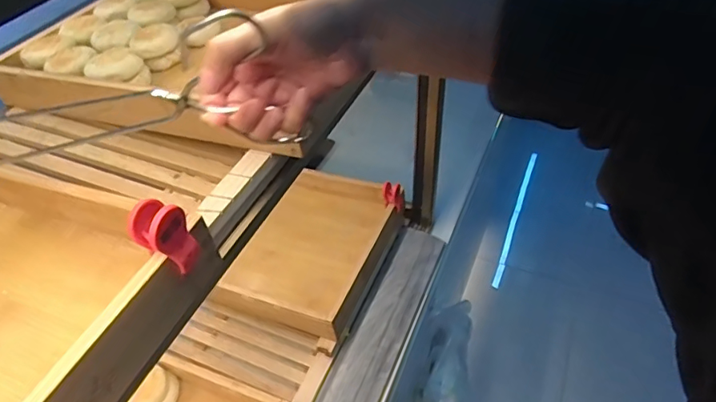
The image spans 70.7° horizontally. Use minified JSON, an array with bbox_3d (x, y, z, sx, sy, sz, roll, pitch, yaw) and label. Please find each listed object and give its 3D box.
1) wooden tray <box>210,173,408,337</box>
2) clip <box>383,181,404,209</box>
[{"bbox_3d":[-0.080,0.080,0.886,0.245,0.071,0.300,15,48,19],"label":"wooden tray"},{"bbox_3d":[0.063,-0.010,0.892,0.037,0.045,0.044,-1,45,4],"label":"clip"}]

